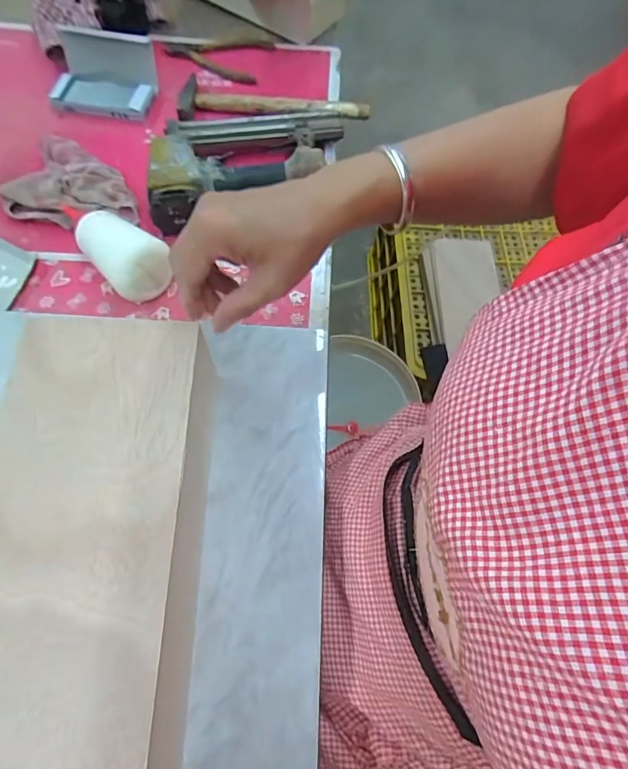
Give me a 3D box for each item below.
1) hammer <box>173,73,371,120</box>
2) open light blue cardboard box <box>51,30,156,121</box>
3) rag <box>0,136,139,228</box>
[{"bbox_3d":[-0.052,-0.366,0.575,0.241,0.027,0.069,2,64,-1],"label":"hammer"},{"bbox_3d":[-0.275,-0.399,0.566,0.125,0.064,0.085,8,64,2],"label":"open light blue cardboard box"},{"bbox_3d":[-0.273,-0.218,0.498,0.154,0.024,0.108,29,67,11],"label":"rag"}]

